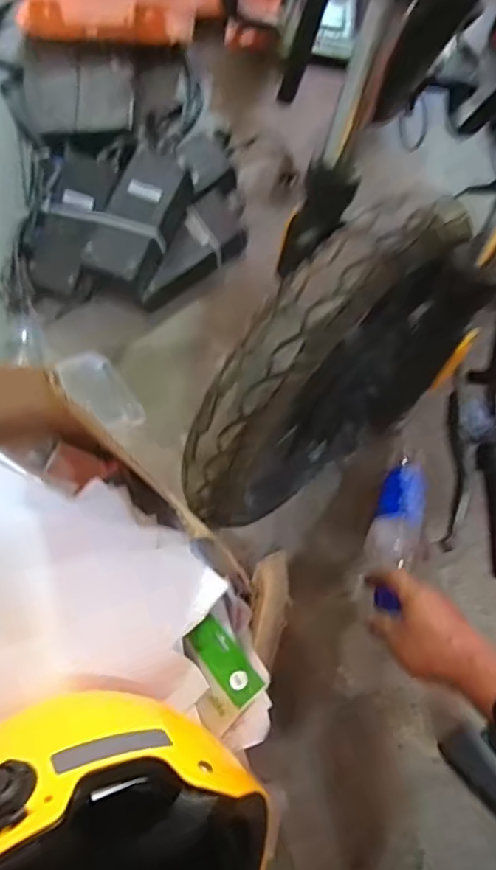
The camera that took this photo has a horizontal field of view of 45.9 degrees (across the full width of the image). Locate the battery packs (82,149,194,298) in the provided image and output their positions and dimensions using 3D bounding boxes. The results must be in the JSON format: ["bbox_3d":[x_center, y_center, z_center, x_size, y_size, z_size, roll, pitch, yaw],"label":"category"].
[{"bbox_3d":[-0.144,-0.276,0.759,0.086,0.052,0.174,19,78,3],"label":"battery packs"}]

